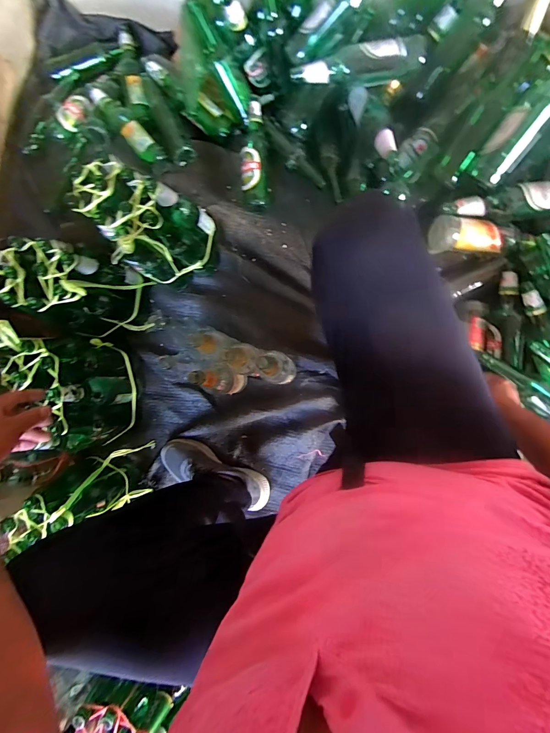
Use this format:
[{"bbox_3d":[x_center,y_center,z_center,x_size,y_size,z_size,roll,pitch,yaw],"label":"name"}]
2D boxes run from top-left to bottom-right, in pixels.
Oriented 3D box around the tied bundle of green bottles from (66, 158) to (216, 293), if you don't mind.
[{"bbox_3d":[-0.278,-0.326,0.788,0.216,0.244,0.236,0,87,9],"label":"tied bundle of green bottles"}]

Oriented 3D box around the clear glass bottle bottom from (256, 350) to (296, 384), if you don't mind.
[{"bbox_3d":[0.010,0.004,0.738,0.054,0.246,0.070,14,89,9],"label":"clear glass bottle bottom"}]

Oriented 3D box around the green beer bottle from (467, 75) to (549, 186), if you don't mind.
[{"bbox_3d":[0.478,-0.464,0.637,0.081,0.074,0.251,43,117,9],"label":"green beer bottle"}]

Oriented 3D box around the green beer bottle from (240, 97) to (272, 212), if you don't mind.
[{"bbox_3d":[-0.047,-0.531,0.862,0.069,0.065,0.258,1,87,9],"label":"green beer bottle"}]

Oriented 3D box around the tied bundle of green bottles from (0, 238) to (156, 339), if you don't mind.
[{"bbox_3d":[-0.475,-0.175,0.829,0.253,0.247,0.199,7,88,9],"label":"tied bundle of green bottles"}]

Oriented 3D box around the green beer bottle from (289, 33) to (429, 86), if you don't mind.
[{"bbox_3d":[0.173,-0.628,0.712,0.274,0.079,0.066,-1,87,9],"label":"green beer bottle"}]

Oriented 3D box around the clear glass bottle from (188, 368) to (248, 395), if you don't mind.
[{"bbox_3d":[-0.113,0.030,0.759,0.071,0.239,0.062,2,87,9],"label":"clear glass bottle"}]

